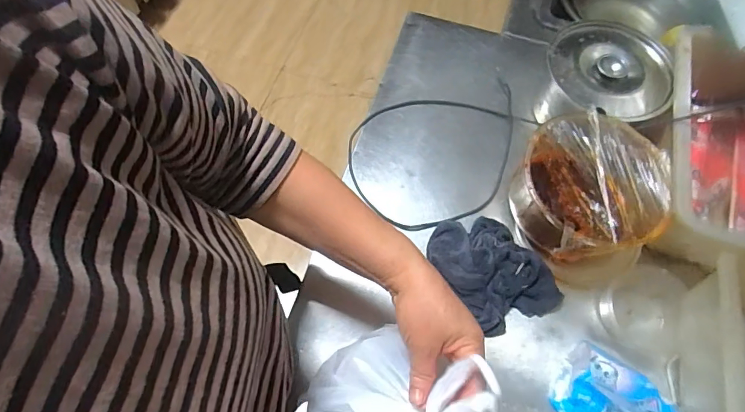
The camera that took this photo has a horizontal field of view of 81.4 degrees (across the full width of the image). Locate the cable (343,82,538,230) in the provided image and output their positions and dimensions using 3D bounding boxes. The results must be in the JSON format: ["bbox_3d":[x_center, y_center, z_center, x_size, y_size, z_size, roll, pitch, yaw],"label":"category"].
[{"bbox_3d":[0.112,-0.078,0.632,0.289,0.009,0.203,-16,66,-10],"label":"cable"}]

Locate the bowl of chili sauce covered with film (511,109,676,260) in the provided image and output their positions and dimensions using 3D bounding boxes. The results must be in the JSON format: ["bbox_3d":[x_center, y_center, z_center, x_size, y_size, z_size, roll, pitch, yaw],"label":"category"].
[{"bbox_3d":[0.268,-0.016,0.557,0.168,0.104,0.164,1,65,-2],"label":"bowl of chili sauce covered with film"}]

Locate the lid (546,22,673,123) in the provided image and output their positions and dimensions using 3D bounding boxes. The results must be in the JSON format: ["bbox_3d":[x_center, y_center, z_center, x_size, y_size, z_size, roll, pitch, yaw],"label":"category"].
[{"bbox_3d":[0.325,-0.187,0.595,0.155,0.049,0.167,1,65,-2],"label":"lid"}]

